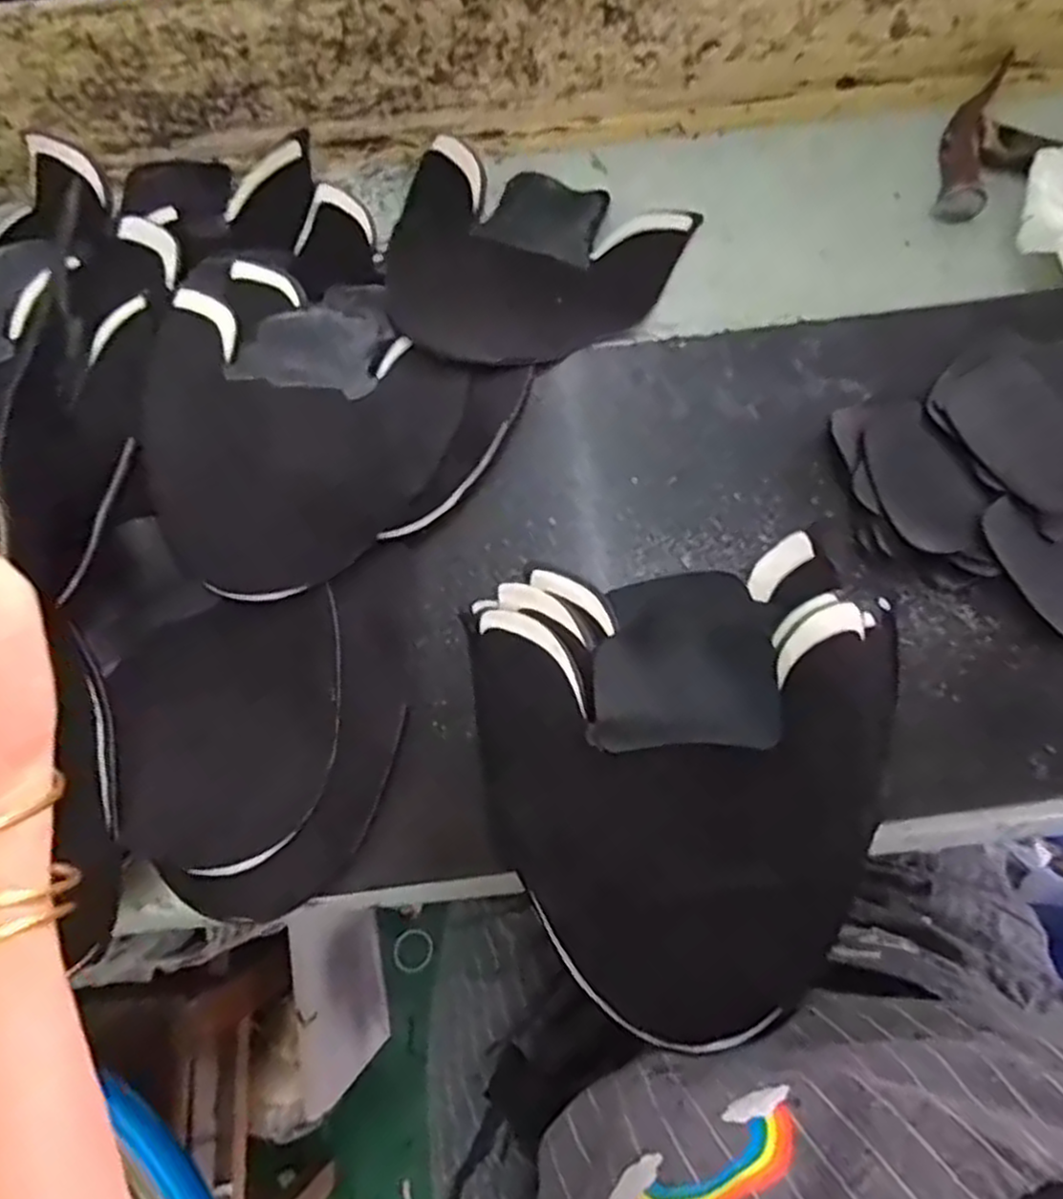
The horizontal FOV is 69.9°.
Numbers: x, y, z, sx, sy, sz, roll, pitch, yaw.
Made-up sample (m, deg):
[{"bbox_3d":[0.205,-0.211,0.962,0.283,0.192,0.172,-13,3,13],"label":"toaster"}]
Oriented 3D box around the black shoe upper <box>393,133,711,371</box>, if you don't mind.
[{"bbox_3d":[-0.015,-0.226,0.503,0.199,0.040,0.187,24,76,8],"label":"black shoe upper"}]

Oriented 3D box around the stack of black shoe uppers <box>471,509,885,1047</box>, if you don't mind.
[{"bbox_3d":[0.087,0.085,0.379,0.221,0.031,0.234,-7,74,0],"label":"stack of black shoe uppers"}]

